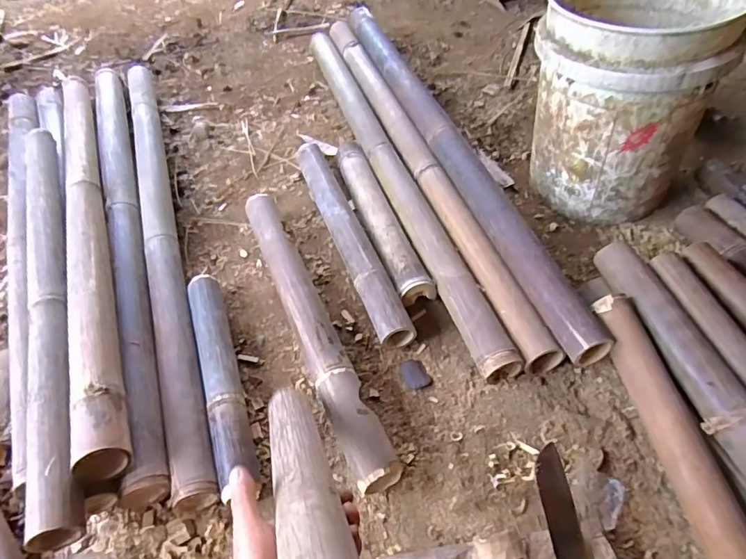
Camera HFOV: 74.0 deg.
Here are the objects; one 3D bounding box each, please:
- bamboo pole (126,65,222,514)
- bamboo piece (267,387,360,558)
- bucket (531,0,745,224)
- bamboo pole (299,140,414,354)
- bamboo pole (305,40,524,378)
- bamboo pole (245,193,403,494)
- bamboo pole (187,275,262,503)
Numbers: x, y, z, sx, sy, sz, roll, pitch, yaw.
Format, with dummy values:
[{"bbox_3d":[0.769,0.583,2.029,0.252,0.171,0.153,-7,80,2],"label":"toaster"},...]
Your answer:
[{"bbox_3d":[-0.434,-0.129,1.006,0.070,0.063,1.180,-18,52,-10],"label":"bamboo pole"},{"bbox_3d":[-0.069,0.179,0.471,0.050,0.041,0.444,-19,8,-11],"label":"bamboo piece"},{"bbox_3d":[0.433,-0.318,0.894,0.279,0.379,0.290,21,56,20],"label":"bucket"},{"bbox_3d":[-0.052,-0.092,0.952,0.057,0.069,0.539,-18,52,-10],"label":"bamboo pole"},{"bbox_3d":[0.017,-0.276,1.086,0.068,0.070,1.147,-16,52,-9],"label":"bamboo pole"},{"bbox_3d":[-0.109,0.059,0.831,0.068,0.070,0.606,-20,53,-12],"label":"bamboo pole"},{"bbox_3d":[-0.236,0.148,0.772,0.054,0.061,0.371,-18,52,-10],"label":"bamboo pole"}]

